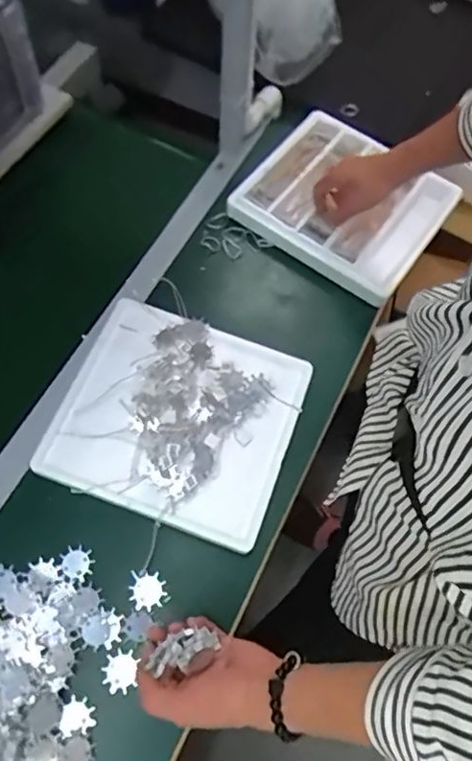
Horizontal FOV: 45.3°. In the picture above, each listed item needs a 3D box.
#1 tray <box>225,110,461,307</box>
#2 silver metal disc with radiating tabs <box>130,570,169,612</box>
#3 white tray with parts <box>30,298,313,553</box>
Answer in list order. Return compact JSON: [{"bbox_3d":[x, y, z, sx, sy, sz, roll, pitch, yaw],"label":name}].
[{"bbox_3d":[0.167,-0.271,0.855,0.270,0.049,0.248,35,67,14],"label":"tray"},{"bbox_3d":[-0.096,0.228,0.614,0.039,0.004,0.040,-1,64,-3],"label":"silver metal disc with radiating tabs"},{"bbox_3d":[-0.068,0.040,0.685,0.264,0.042,0.249,19,65,7],"label":"white tray with parts"}]

